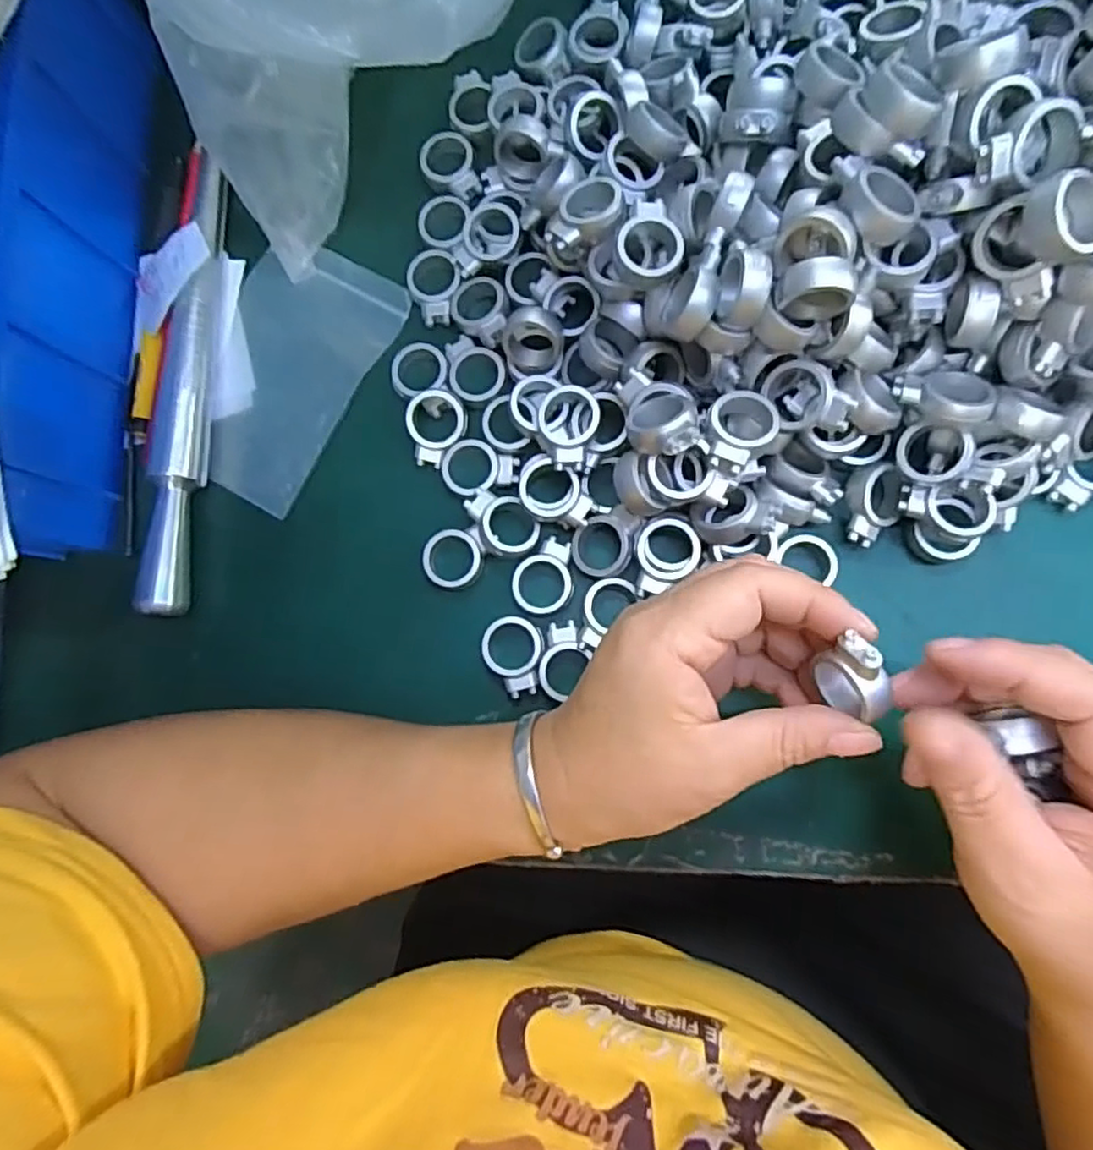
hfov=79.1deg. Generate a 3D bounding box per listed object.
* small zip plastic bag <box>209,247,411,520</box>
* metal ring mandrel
[{"bbox_3d":[-0.124,-0.096,0.315,0.076,0.005,0.121,28,88,10],"label":"small zip plastic bag"},{"bbox_3d":[-0.167,-0.090,0.306,0.020,0.023,0.213,3,86,6],"label":"metal ring mandrel"}]

